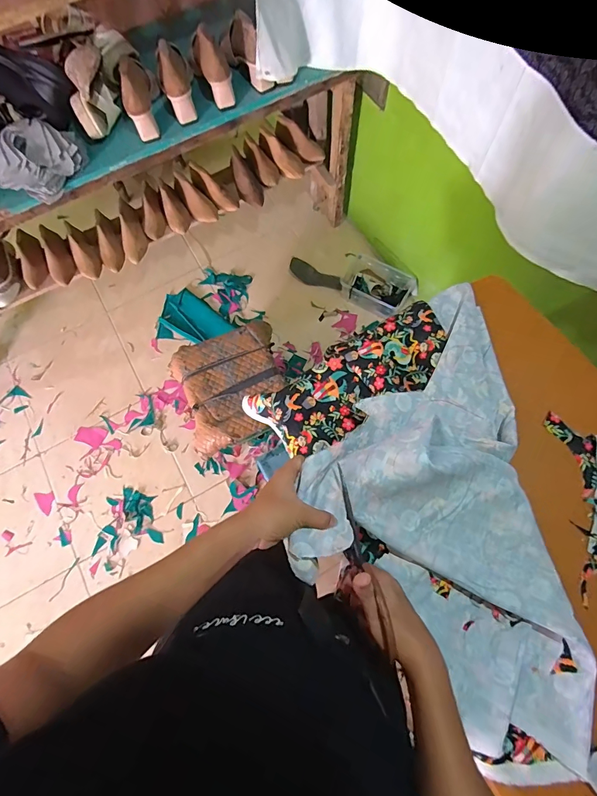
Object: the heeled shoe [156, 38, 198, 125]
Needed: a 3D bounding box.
[{"bbox_3d":[-0.287,-0.752,0.904,0.064,0.106,0.182,-10,72,-1],"label":"heeled shoe"}]

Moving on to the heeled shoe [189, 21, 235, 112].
[{"bbox_3d":[-0.207,-0.795,0.912,0.081,0.109,0.186,-16,72,-3],"label":"heeled shoe"}]

